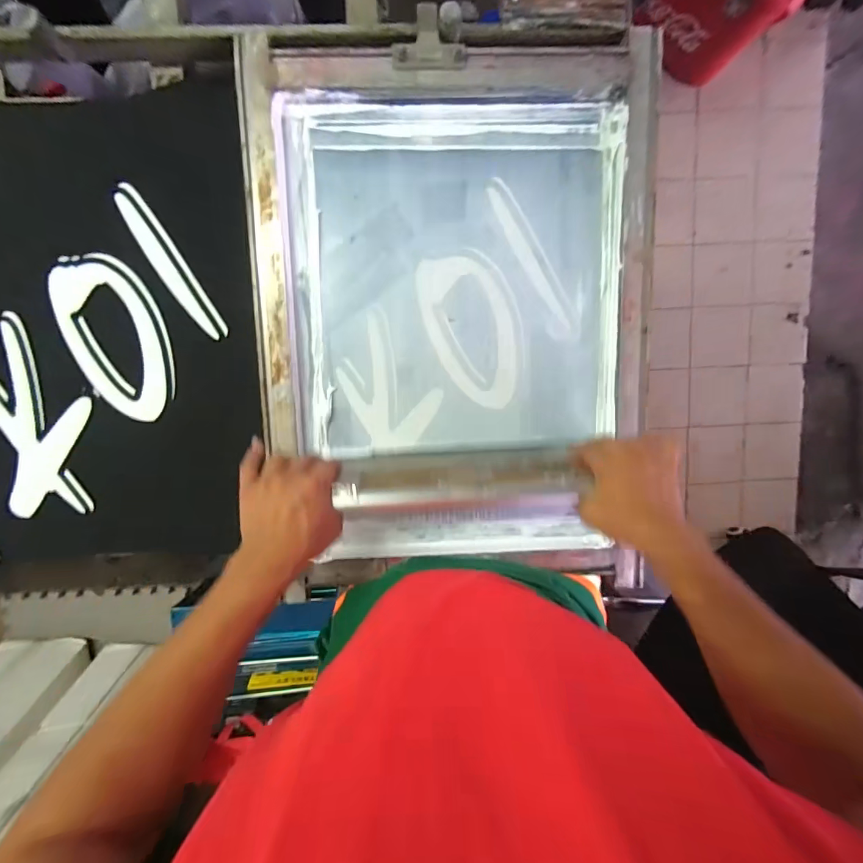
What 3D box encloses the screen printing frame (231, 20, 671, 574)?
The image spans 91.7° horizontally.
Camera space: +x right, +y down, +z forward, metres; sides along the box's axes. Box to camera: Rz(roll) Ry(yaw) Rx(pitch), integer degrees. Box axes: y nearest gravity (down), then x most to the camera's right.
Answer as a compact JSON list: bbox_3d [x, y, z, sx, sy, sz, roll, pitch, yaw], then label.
[{"bbox_3d":[0.026,-0.158,0.519,0.475,0.042,0.568,-1,96,-1],"label":"screen printing frame"}]

